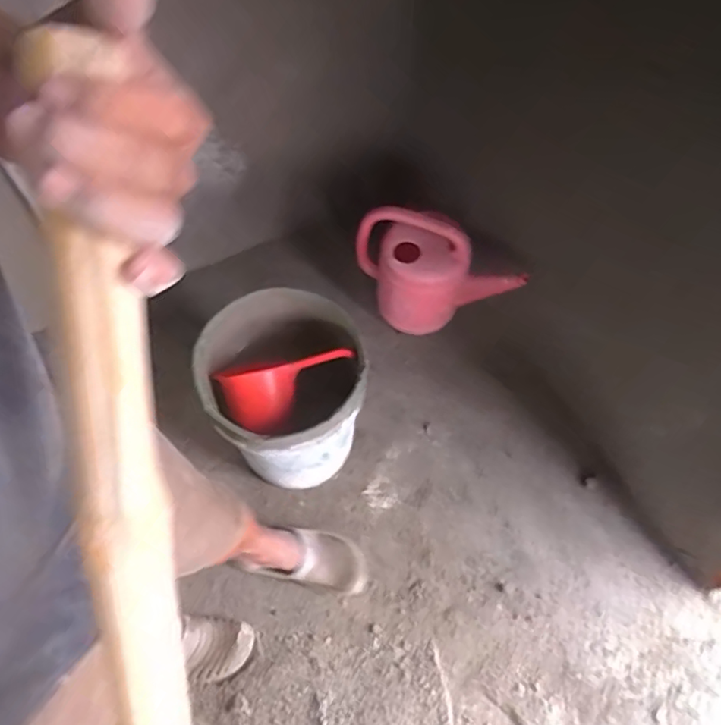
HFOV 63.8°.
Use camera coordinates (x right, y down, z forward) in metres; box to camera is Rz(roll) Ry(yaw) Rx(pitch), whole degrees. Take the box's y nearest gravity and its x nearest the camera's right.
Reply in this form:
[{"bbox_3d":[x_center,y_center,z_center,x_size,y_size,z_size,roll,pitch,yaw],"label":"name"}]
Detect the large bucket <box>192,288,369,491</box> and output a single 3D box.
[{"bbox_3d":[-0.137,0.080,1.163,0.276,0.393,0.295,0,61,0],"label":"large bucket"}]

